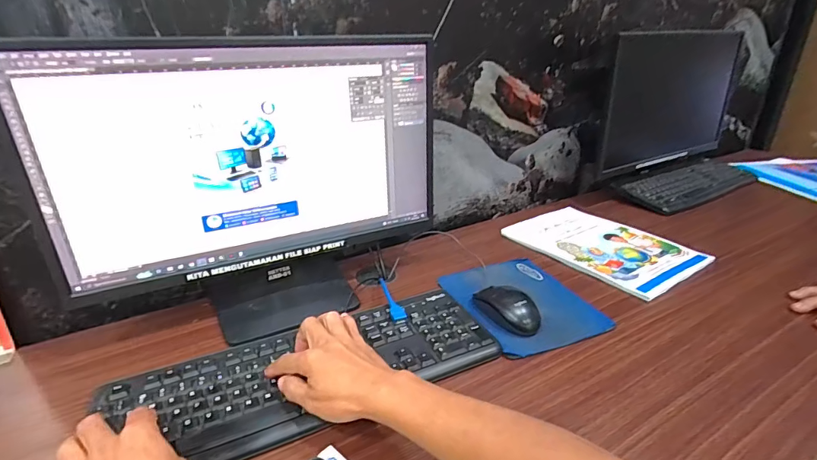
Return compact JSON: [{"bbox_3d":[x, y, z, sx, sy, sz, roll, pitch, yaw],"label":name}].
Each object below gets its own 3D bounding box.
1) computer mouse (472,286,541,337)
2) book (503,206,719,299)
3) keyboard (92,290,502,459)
[{"bbox_3d":[0.134,0.104,0.582,0.098,0.032,0.054,24,34,39],"label":"computer mouse"},{"bbox_3d":[0.344,0.023,0.774,0.211,0.011,0.296,-19,32,-34],"label":"book"},{"bbox_3d":[-0.106,0.161,0.488,0.419,0.021,0.154,-11,28,-22],"label":"keyboard"}]

